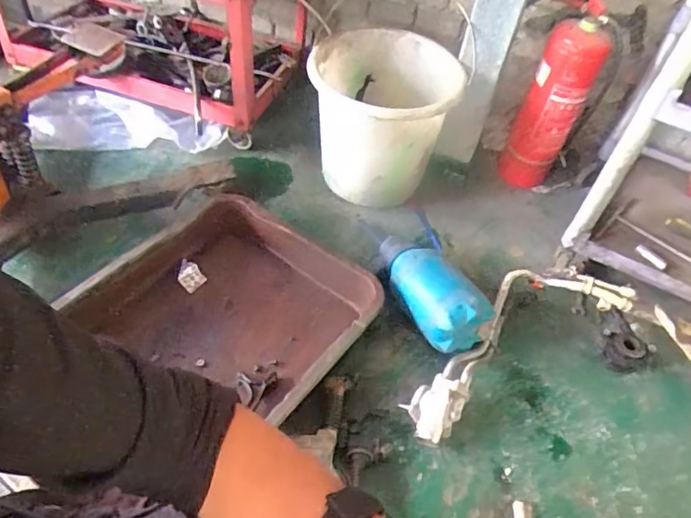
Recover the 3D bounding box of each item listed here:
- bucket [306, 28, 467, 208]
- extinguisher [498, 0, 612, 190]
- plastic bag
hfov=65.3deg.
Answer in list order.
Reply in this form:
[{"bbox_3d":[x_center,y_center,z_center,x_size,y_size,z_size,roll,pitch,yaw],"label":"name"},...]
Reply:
[{"bbox_3d":[0.078,-0.320,1.302,0.335,0.328,0.285,12,48,2],"label":"bucket"},{"bbox_3d":[0.504,-0.386,1.312,0.142,0.476,0.146,26,50,14],"label":"extinguisher"},{"bbox_3d":[-0.556,-0.350,1.355,0.481,0.098,0.178,3,48,-6],"label":"plastic bag"}]

